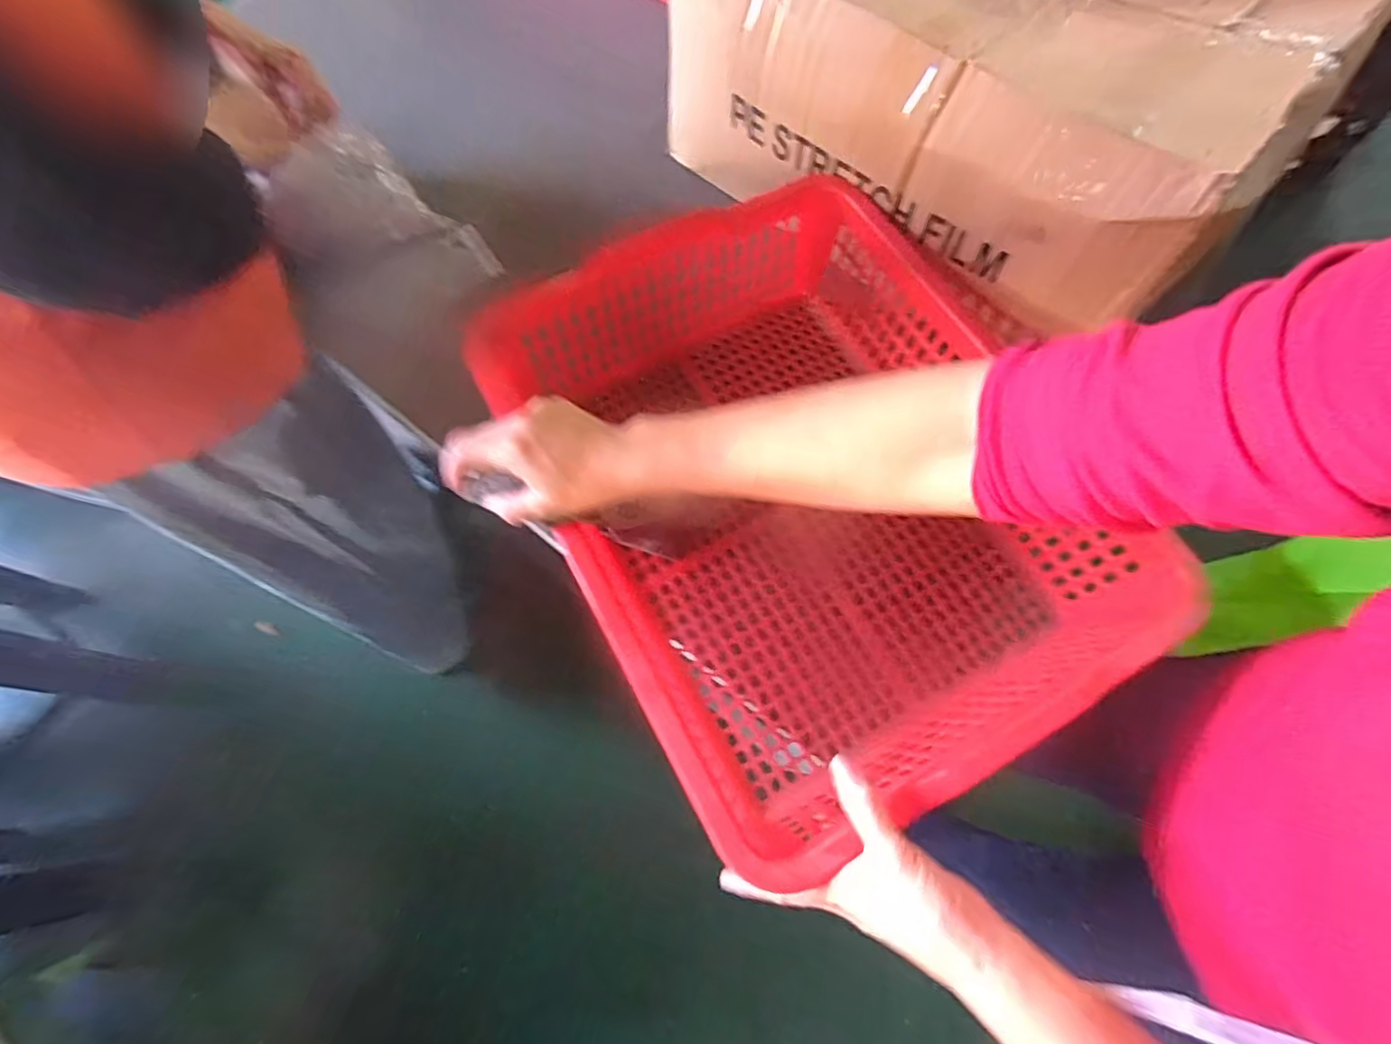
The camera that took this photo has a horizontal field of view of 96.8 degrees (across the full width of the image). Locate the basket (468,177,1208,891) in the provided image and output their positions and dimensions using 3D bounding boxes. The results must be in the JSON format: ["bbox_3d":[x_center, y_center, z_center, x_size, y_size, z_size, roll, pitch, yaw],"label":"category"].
[{"bbox_3d":[0.077,-0.034,0.506,0.360,0.130,0.472,-27,71,-9],"label":"basket"}]

